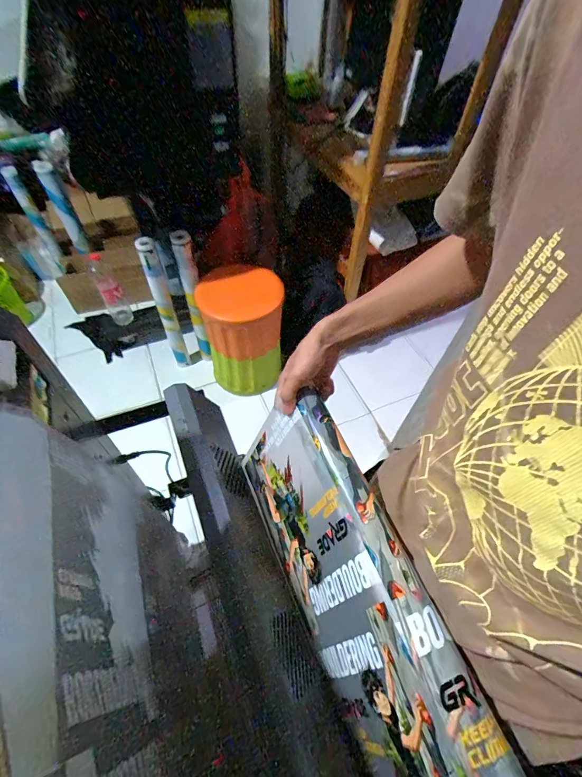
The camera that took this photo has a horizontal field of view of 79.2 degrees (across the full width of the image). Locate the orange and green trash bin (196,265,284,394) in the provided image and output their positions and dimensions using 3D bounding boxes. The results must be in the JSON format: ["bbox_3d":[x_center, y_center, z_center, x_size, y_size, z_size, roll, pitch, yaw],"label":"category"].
[{"bbox_3d":[-0.187,-0.231,1.403,0.297,0.424,0.343,-12,59,-10],"label":"orange and green trash bin"}]

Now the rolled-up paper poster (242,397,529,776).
[{"bbox_3d":[0.082,0.274,0.431,0.042,0.236,0.558,-3,51,-33],"label":"rolled-up paper poster"}]

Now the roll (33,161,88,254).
[{"bbox_3d":[-0.939,-0.733,1.467,0.061,0.540,0.067,3,76,-14],"label":"roll"}]

